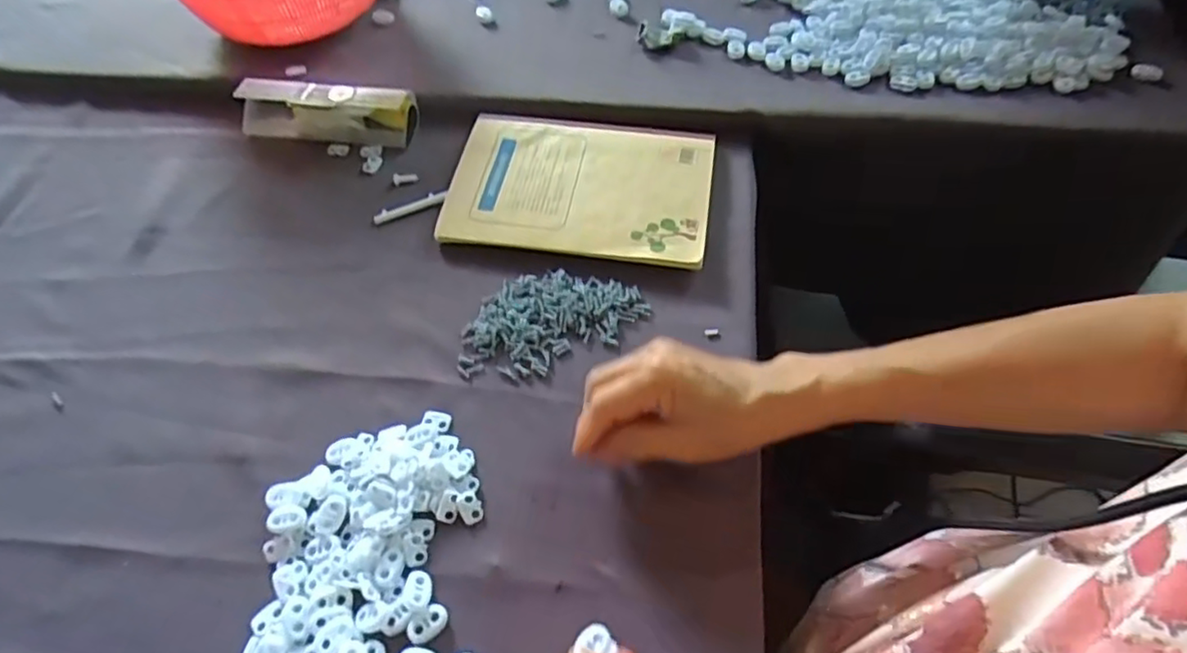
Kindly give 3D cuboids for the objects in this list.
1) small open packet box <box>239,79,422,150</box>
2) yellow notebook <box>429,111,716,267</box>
[{"bbox_3d":[-0.236,-0.192,0.566,0.153,0.032,0.042,6,58,8],"label":"small open packet box"},{"bbox_3d":[-0.013,-0.116,0.521,0.209,0.006,0.143,7,58,8],"label":"yellow notebook"}]

